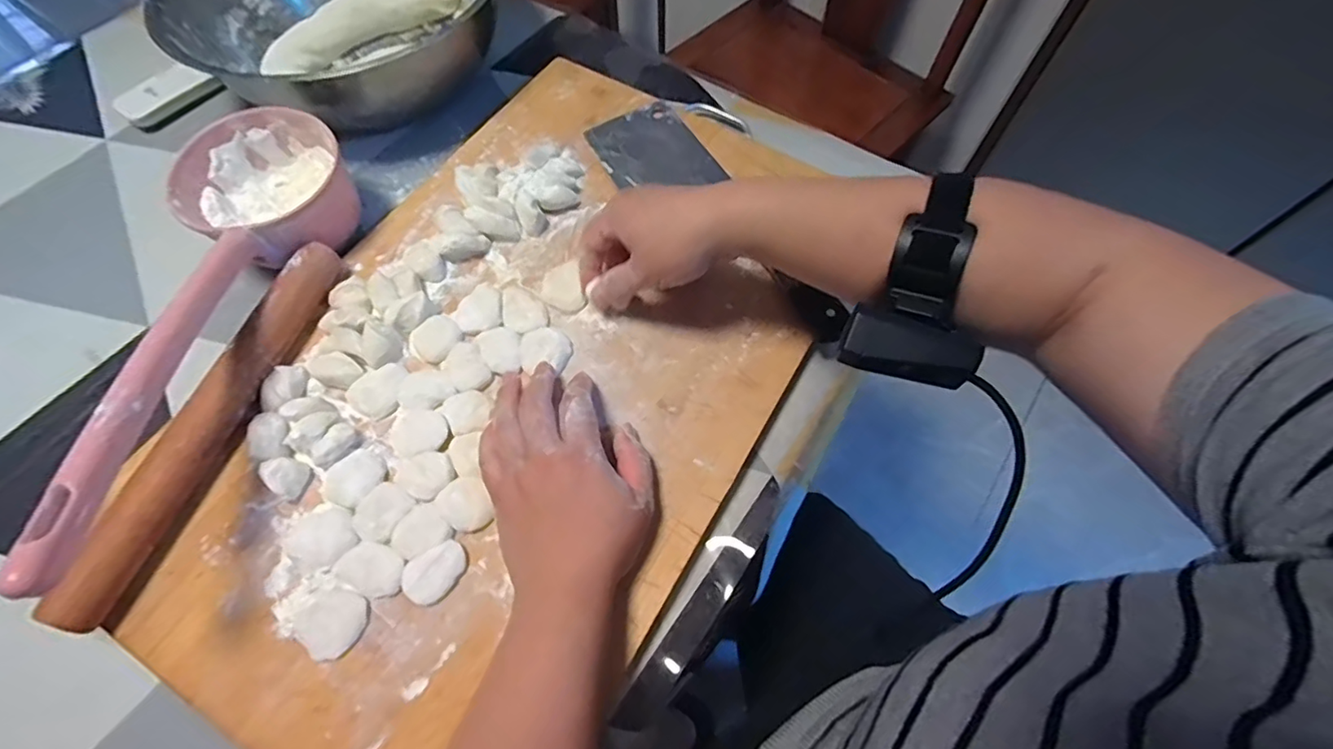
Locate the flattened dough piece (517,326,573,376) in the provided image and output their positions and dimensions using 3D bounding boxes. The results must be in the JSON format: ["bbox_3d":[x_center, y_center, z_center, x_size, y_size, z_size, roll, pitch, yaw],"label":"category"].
[{"bbox_3d":[-0.088,-0.019,0.414,0.037,0.009,0.035,-3,64,-2],"label":"flattened dough piece"}]

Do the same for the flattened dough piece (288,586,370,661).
[{"bbox_3d":[-0.197,0.144,0.334,0.038,0.007,0.038,0,64,0],"label":"flattened dough piece"}]

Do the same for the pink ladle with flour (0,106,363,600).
[{"bbox_3d":[-0.292,-0.054,0.351,0.112,0.073,0.361,-7,46,-4],"label":"pink ladle with flour"}]

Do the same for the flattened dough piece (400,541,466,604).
[{"bbox_3d":[-0.141,0.121,0.346,0.038,0.010,0.027,-28,68,-13],"label":"flattened dough piece"}]

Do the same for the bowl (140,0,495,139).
[{"bbox_3d":[-0.310,-0.352,0.551,0.284,0.122,0.284,0,64,0],"label":"bowl"}]

